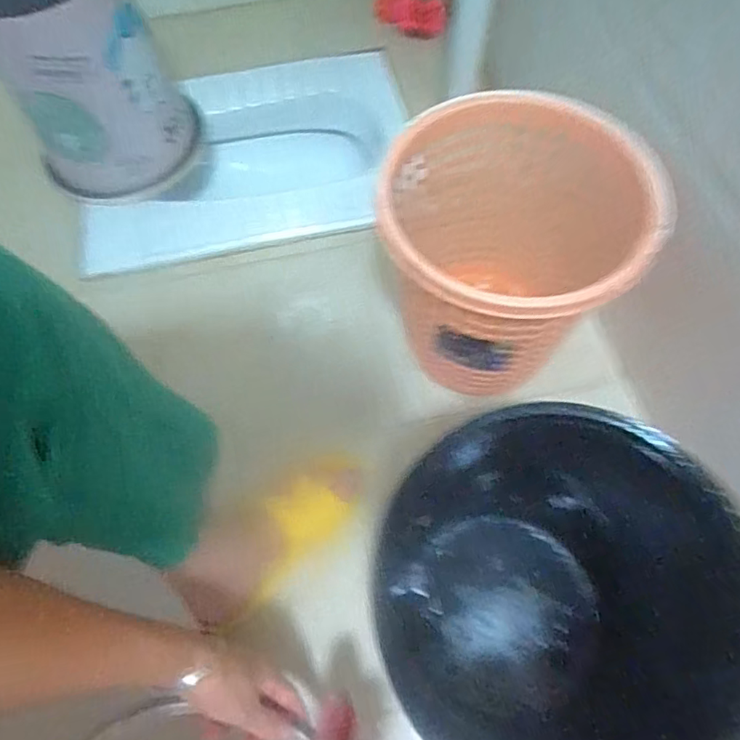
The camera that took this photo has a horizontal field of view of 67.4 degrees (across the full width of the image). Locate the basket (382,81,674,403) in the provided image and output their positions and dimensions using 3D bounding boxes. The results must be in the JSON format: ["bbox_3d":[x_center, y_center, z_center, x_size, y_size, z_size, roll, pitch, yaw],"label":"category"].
[{"bbox_3d":[0.141,-0.120,0.604,0.246,0.230,0.250,14,65,8],"label":"basket"}]

